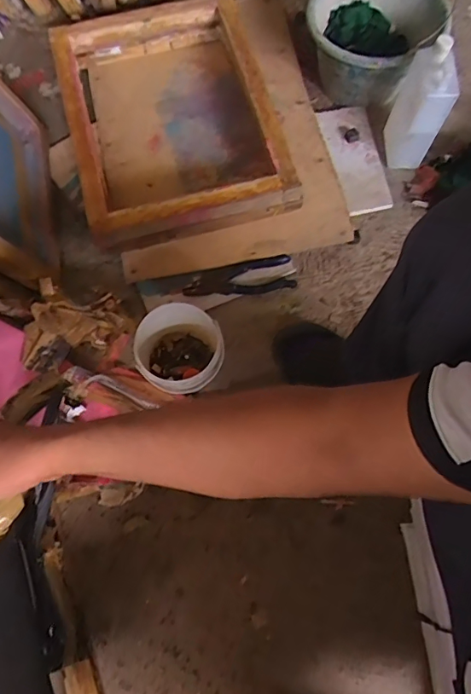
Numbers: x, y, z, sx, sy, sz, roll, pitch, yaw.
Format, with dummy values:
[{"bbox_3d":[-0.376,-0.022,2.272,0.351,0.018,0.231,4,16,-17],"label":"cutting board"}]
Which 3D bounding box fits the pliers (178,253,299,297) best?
[{"bbox_3d":[0.006,-0.116,0.871,0.191,0.023,0.057,-12,72,-5],"label":"pliers"}]

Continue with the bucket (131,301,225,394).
[{"bbox_3d":[-0.085,0.011,0.776,0.125,0.113,0.123,0,72,-1],"label":"bucket"}]

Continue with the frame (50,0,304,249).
[{"bbox_3d":[-0.119,-0.426,0.918,0.375,0.085,0.451,-13,77,-2],"label":"frame"}]

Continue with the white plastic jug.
[{"bbox_3d":[0.309,-0.402,0.831,0.095,0.205,0.061,28,73,8],"label":"white plastic jug"}]

